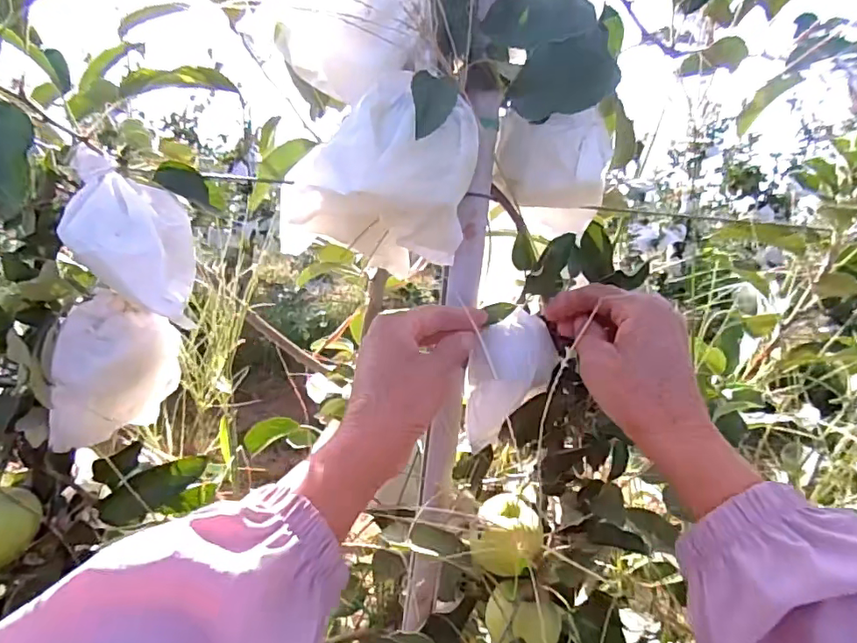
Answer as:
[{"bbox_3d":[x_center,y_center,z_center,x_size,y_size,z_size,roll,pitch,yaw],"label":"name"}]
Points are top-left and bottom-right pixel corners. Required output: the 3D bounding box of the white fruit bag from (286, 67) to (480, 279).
[{"bbox_3d":[-0.034,-0.091,0.374,0.120,0.115,0.082,14,18,24],"label":"white fruit bag"}]

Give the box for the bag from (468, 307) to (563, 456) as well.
[{"bbox_3d":[0.063,0.043,0.413,0.060,0.093,0.040,10,17,13],"label":"bag"}]

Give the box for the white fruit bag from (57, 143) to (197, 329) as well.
[{"bbox_3d":[-0.203,-0.054,0.378,0.066,0.121,0.060,-13,-8,12],"label":"white fruit bag"}]

